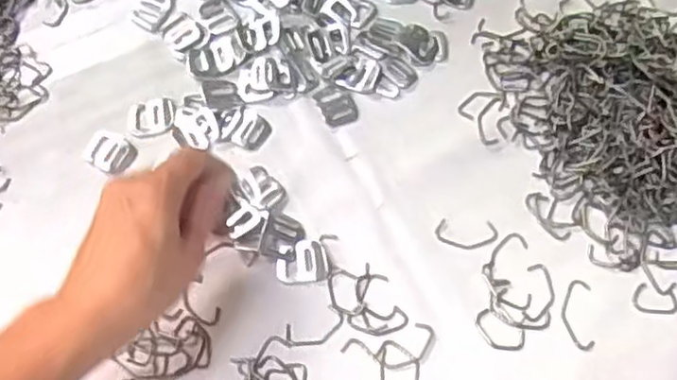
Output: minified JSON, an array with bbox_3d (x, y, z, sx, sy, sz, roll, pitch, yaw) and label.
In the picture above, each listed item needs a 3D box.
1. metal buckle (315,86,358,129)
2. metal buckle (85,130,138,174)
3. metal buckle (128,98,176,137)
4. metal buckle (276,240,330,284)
[{"bbox_3d":[0.000,-0.062,0.518,0.025,0.004,0.033,-23,68,-9],"label":"metal buckle"},{"bbox_3d":[-0.160,-0.026,0.502,0.036,0.004,0.027,28,69,13],"label":"metal buckle"},{"bbox_3d":[-0.134,-0.052,0.516,0.034,0.004,0.027,-13,66,-5],"label":"metal buckle"},{"bbox_3d":[-0.024,0.047,0.468,0.033,0.004,0.027,-5,66,-1],"label":"metal buckle"}]

